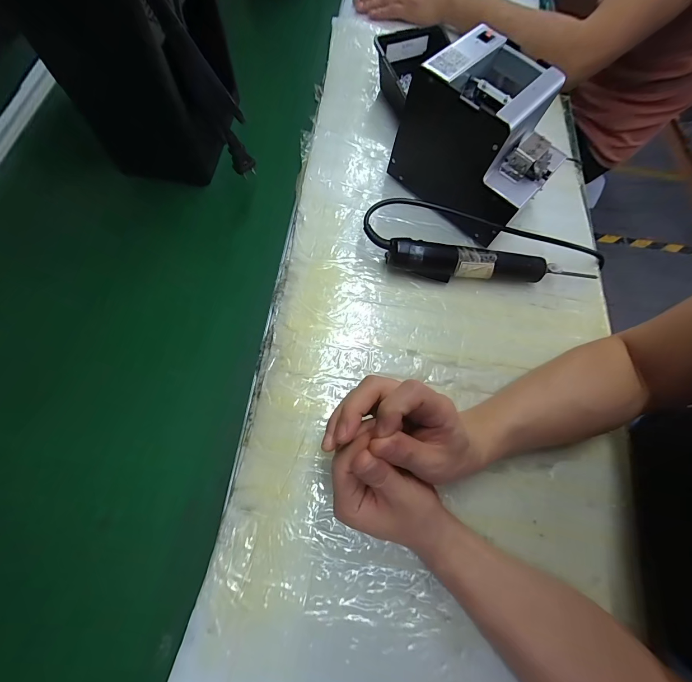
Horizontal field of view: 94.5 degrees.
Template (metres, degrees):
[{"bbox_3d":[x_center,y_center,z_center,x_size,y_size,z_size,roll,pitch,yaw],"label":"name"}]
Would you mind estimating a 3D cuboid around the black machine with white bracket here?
[{"bbox_3d":[0.170,-0.244,0.392,0.172,0.137,0.136,42,73,10],"label":"black machine with white bracket"}]

